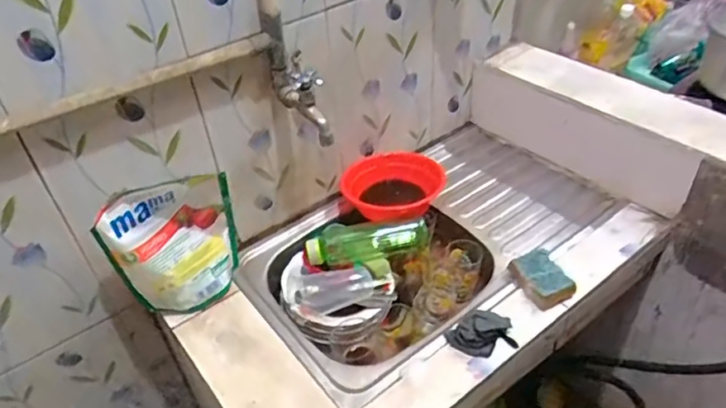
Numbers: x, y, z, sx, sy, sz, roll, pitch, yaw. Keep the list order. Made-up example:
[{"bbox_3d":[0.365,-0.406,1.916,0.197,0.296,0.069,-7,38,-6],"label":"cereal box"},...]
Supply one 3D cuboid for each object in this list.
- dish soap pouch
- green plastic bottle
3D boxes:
[{"bbox_3d":[-0.295,0.069,0.915,0.195,0.234,0.070,-26,46,-23],"label":"dish soap pouch"},{"bbox_3d":[0.006,0.066,1.046,0.216,0.064,0.075,-8,42,-5],"label":"green plastic bottle"}]

